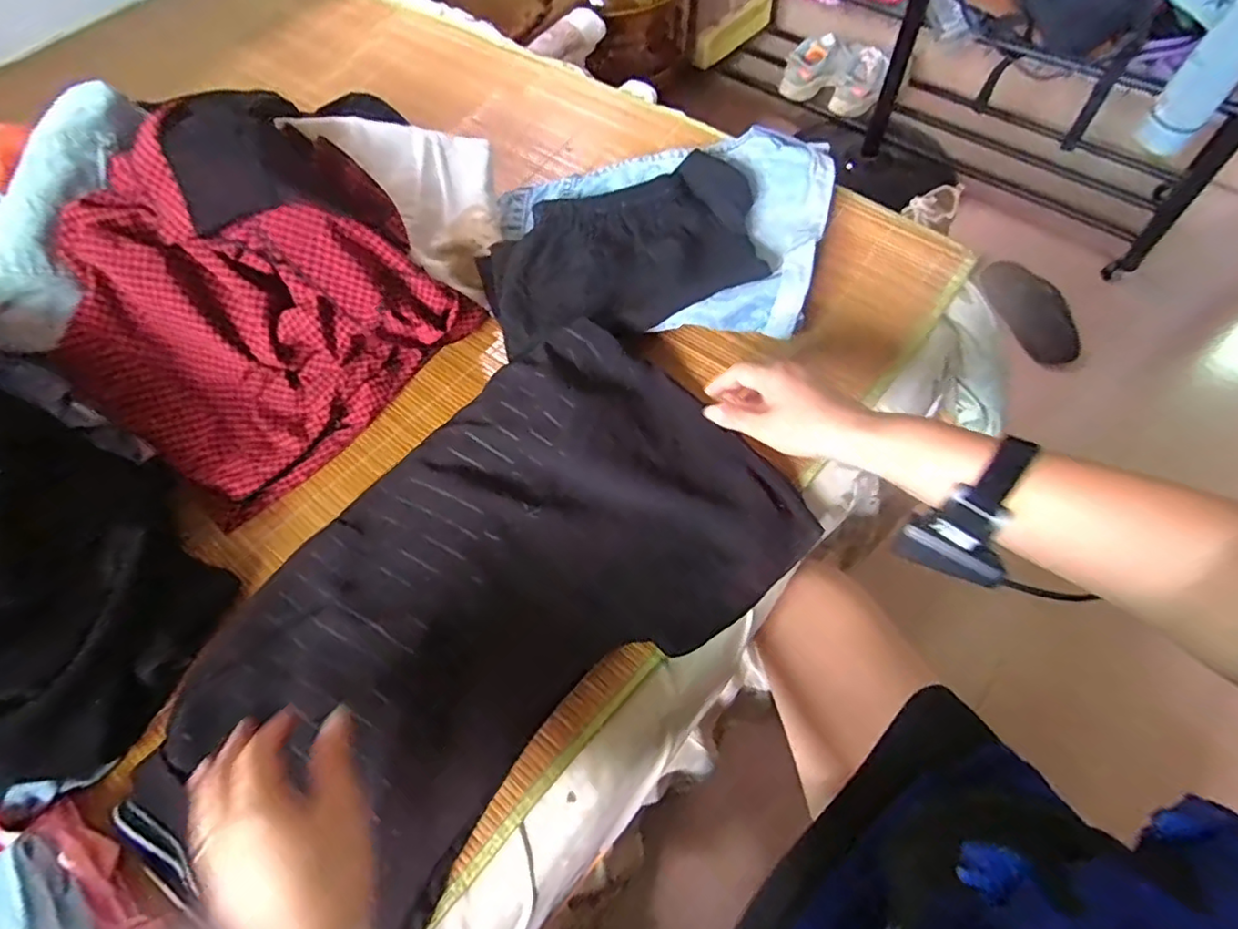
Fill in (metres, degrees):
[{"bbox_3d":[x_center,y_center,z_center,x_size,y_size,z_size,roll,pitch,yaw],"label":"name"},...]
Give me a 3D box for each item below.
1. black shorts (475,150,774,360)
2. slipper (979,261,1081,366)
[{"bbox_3d":[0.008,-0.210,0.610,0.287,0.041,0.183,-17,62,-6],"label":"black shorts"},{"bbox_3d":[0.847,-0.314,1.232,0.052,0.106,0.248,-40,93,-17],"label":"slipper"}]

